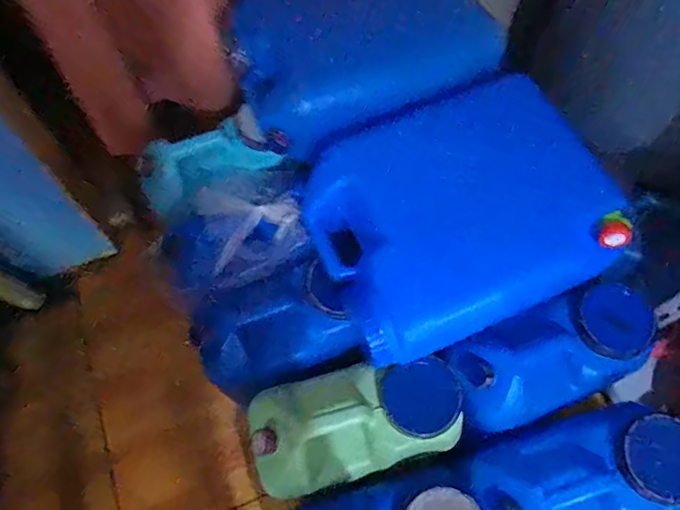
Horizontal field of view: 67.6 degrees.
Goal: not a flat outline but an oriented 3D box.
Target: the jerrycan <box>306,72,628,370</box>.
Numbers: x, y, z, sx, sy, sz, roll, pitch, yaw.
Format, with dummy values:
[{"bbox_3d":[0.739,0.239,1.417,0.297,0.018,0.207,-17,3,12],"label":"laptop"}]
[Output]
[{"bbox_3d":[0.185,-0.058,0.818,0.410,0.180,0.341,-28,83,11],"label":"jerrycan"}]

